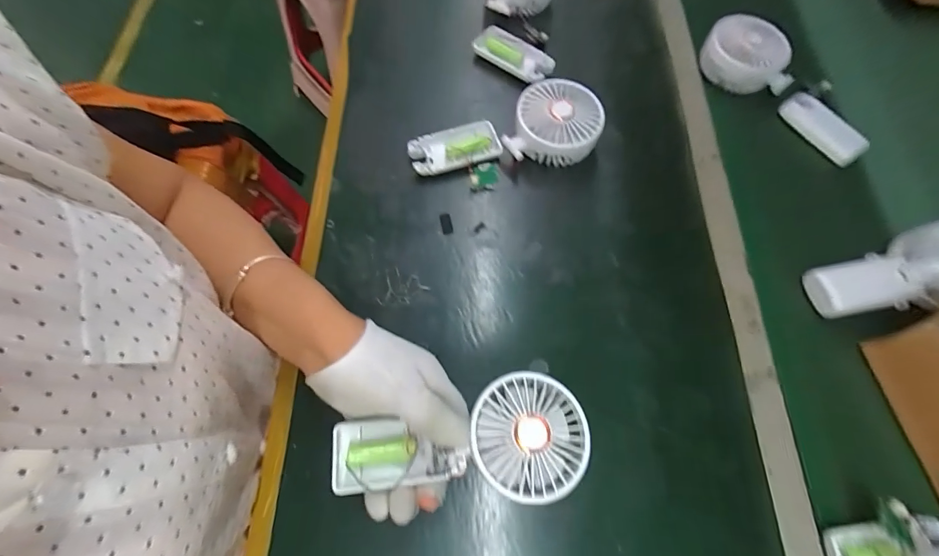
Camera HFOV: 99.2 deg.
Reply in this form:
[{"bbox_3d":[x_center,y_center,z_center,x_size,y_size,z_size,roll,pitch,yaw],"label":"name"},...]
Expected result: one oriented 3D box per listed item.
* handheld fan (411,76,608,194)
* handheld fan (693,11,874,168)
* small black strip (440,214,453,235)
[{"bbox_3d":[0.038,-0.143,0.418,0.194,0.048,0.087,-20,70,-9],"label":"handheld fan"},{"bbox_3d":[0.368,-0.222,0.463,0.218,0.055,0.066,43,73,14],"label":"handheld fan"},{"bbox_3d":[-0.024,-0.055,0.404,0.011,0.004,0.022,-12,69,-6],"label":"small black strip"}]

